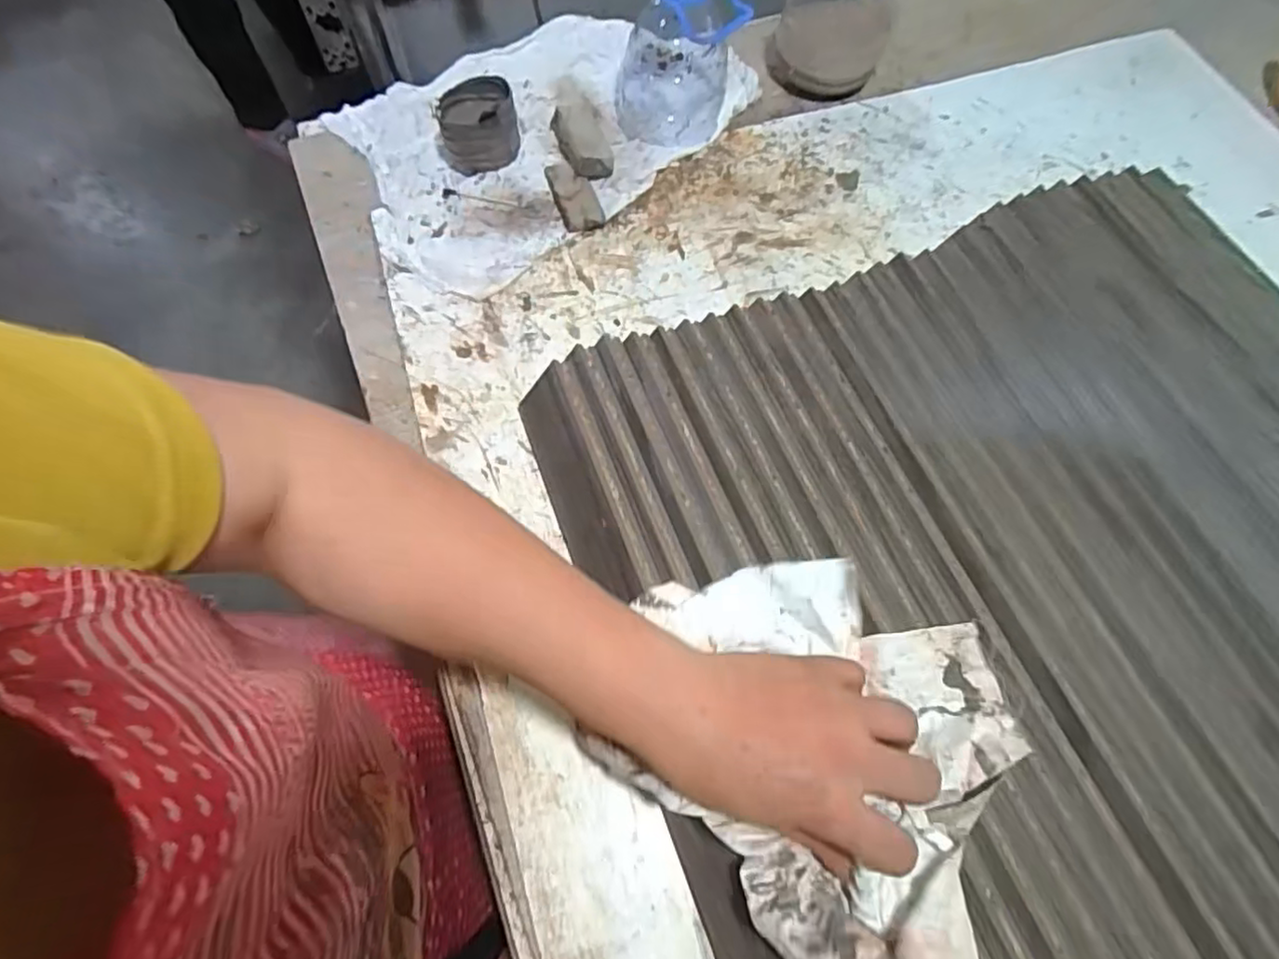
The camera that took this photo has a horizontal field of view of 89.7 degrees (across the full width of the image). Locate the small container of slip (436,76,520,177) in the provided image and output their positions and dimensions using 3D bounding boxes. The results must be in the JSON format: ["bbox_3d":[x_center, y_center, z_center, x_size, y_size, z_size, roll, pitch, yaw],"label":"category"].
[{"bbox_3d":[-0.137,-0.303,0.544,0.065,0.052,0.075,-17,67,-8],"label":"small container of slip"}]

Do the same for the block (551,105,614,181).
[{"bbox_3d":[-0.049,-0.292,0.555,0.041,0.025,0.074,-14,67,-7],"label":"block"}]

